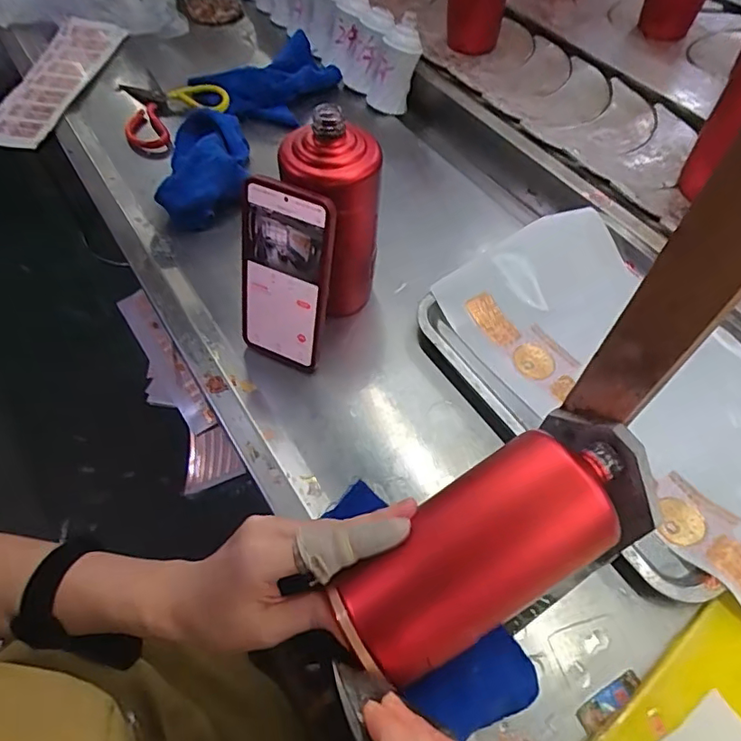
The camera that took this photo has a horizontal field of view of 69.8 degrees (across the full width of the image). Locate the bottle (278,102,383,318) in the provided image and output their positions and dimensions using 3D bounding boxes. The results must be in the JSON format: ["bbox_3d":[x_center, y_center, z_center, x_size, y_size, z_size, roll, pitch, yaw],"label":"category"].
[{"bbox_3d":[-0.027,-0.128,0.479,0.071,0.205,0.067,0,55,0],"label":"bottle"}]

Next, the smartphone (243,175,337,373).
[{"bbox_3d":[-0.075,-0.076,0.457,0.080,0.169,0.008,21,39,13],"label":"smartphone"}]

